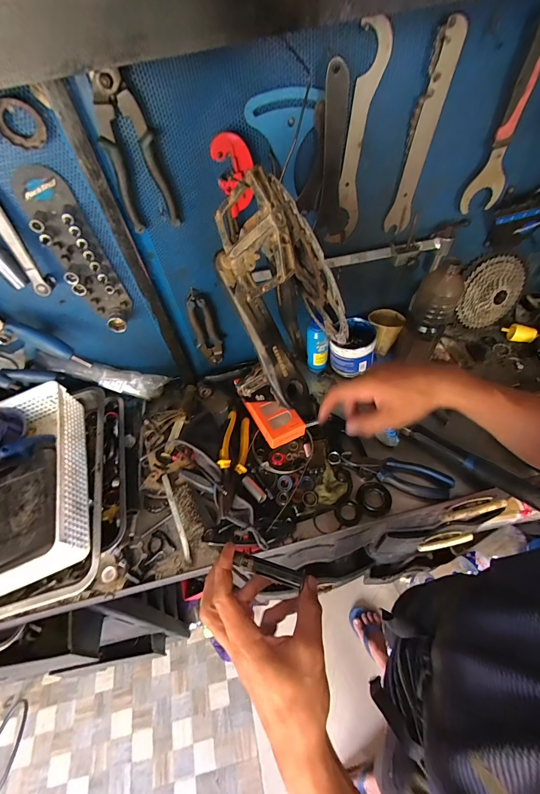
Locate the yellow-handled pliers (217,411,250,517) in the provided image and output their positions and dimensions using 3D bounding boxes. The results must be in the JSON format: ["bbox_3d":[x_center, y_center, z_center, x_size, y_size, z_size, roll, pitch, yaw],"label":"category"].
[{"bbox_3d":[-0.073,0.126,0.642,0.061,0.031,0.209,26,51,-26],"label":"yellow-handled pliers"}]

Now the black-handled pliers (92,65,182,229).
[{"bbox_3d":[-0.182,-0.320,0.446,0.072,0.176,0.026,-21,54,-8],"label":"black-handled pliers"}]

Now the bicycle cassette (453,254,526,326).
[{"bbox_3d":[0.515,-0.237,0.761,0.148,0.162,0.030,19,26,-19],"label":"bicycle cassette"}]

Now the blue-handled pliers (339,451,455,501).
[{"bbox_3d":[0.232,0.141,0.613,0.198,0.014,0.054,12,56,15],"label":"blue-handled pliers"}]

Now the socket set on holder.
[{"bbox_3d":[-0.300,-0.214,0.529,0.072,0.246,0.032,-15,53,-4],"label":"socket set on holder"}]

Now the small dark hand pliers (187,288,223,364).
[{"bbox_3d":[-0.135,-0.136,0.695,0.048,0.187,0.026,1,54,8],"label":"small dark hand pliers"}]

